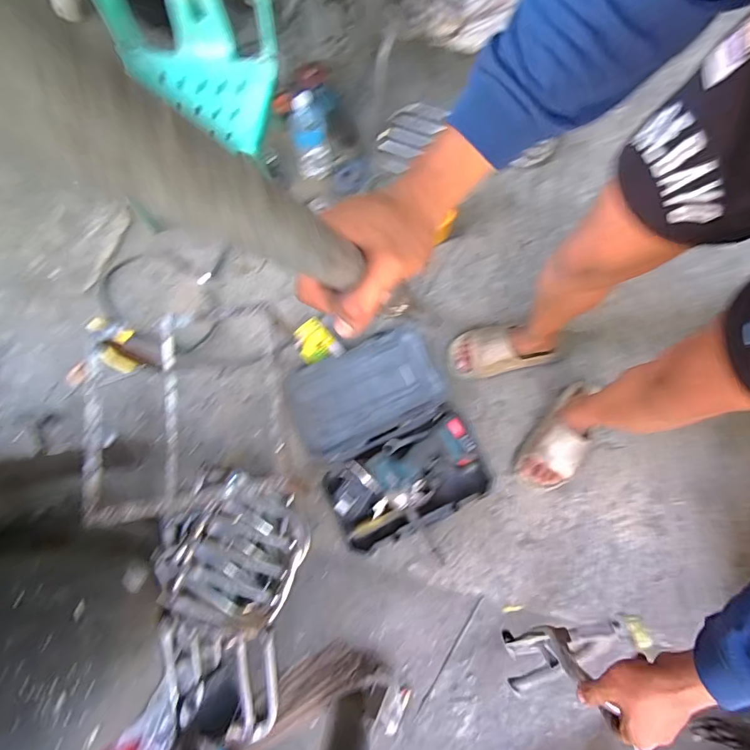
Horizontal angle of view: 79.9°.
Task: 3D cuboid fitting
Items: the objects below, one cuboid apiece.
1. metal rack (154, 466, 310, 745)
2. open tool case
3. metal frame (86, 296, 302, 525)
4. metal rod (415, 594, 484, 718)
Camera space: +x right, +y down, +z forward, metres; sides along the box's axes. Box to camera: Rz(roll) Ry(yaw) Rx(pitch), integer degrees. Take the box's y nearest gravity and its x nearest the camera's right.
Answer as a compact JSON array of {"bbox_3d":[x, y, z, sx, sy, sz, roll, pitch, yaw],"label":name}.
[{"bbox_3d":[-0.322,0.461,0.953,0.309,0.153,0.488,9,75,2],"label":"metal rack"},{"bbox_3d":[0.029,0.142,1.071,0.372,0.109,0.446,-22,76,-6],"label":"open tool case"},{"bbox_3d":[-0.353,0.070,0.846,0.388,0.042,0.365,-7,80,-4],"label":"metal frame"},{"bbox_3d":[0.169,0.618,0.992,0.012,0.009,0.279,33,77,8],"label":"metal rod"}]

